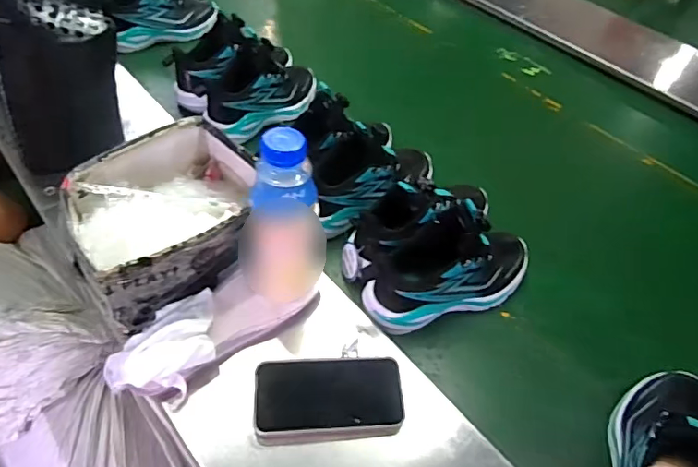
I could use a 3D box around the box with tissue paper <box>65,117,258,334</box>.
[{"bbox_3d":[-0.209,-0.024,0.604,0.203,0.090,0.182,-27,56,-27],"label":"box with tissue paper"}]

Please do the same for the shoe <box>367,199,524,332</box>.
[{"bbox_3d":[0.132,0.028,0.626,0.229,0.119,0.090,-14,52,-18],"label":"shoe"}]

